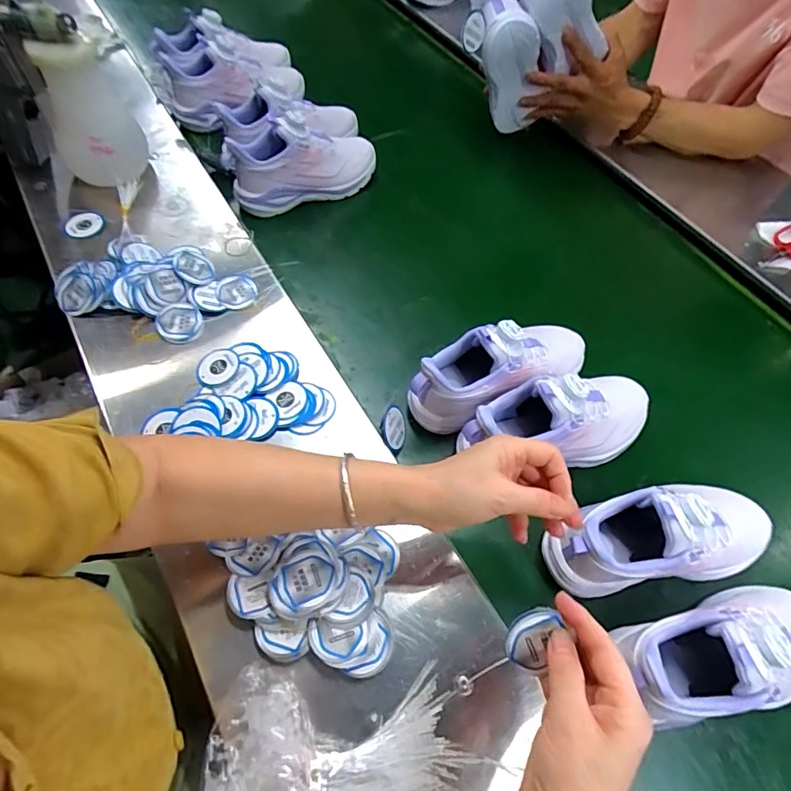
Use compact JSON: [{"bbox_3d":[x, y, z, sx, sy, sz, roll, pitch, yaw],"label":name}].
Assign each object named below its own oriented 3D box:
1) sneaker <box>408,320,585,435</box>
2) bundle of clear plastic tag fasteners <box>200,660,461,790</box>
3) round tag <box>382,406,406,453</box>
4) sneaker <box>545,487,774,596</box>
[{"bbox_3d":[0.120,-0.036,0.538,0.220,0.108,0.075,-20,60,-17],"label":"sneaker"},{"bbox_3d":[-0.046,0.279,0.358,0.181,0.025,0.136,0,56,-4],"label":"bundle of clear plastic tag fasteners"},{"bbox_3d":[-0.001,0.036,0.536,0.010,0.048,0.037,-6,3,34],"label":"round tag"},{"bbox_3d":[0.257,0.124,0.443,0.222,0.104,0.073,-8,57,-10],"label":"sneaker"}]

